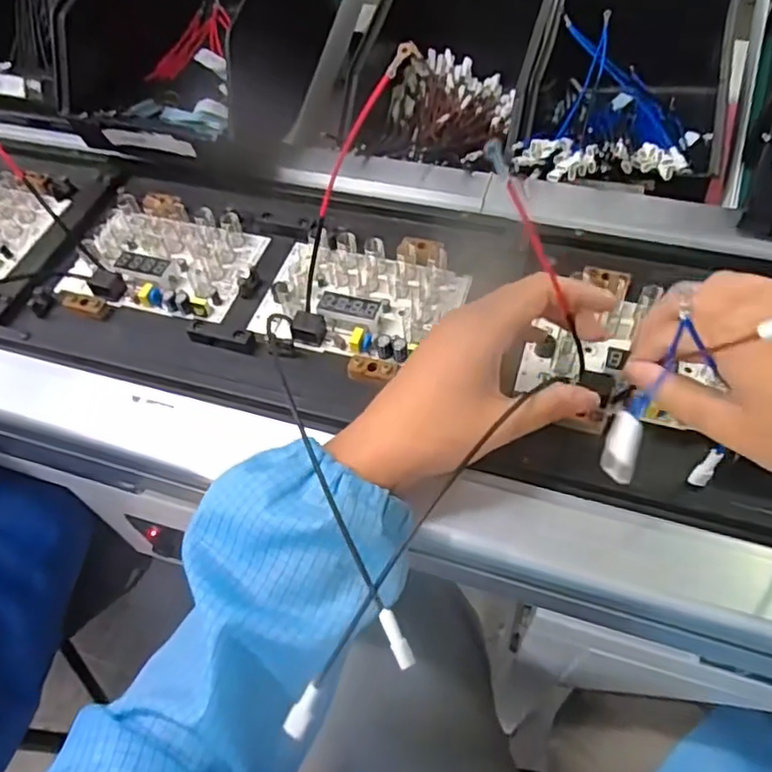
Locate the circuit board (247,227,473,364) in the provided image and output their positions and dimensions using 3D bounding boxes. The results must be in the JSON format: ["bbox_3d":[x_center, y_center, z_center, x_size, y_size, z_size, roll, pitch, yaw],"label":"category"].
[{"bbox_3d":[-0.019,-0.061,0.427,0.130,0.019,0.091,12,60,11],"label":"circuit board"}]

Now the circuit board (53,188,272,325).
[{"bbox_3d":[-0.164,-0.096,0.463,0.130,0.017,0.089,12,60,11],"label":"circuit board"}]

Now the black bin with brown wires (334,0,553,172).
[{"bbox_3d":[0.058,-0.267,0.585,0.147,0.106,0.241,13,61,12],"label":"black bin with brown wires"}]

